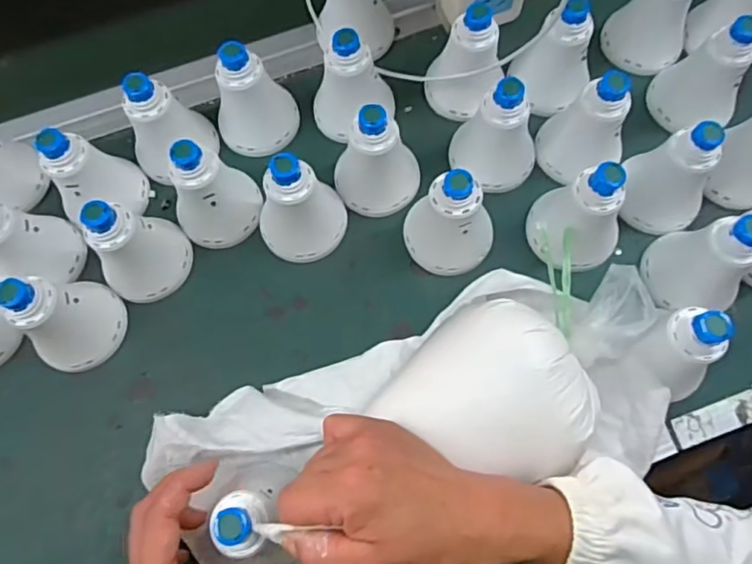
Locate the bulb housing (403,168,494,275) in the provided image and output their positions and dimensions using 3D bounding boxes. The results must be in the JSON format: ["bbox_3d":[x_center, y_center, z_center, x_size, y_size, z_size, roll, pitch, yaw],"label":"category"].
[{"bbox_3d":[0.052,-0.043,0.394,0.063,0.082,0.052,5,70,4],"label":"bulb housing"}]

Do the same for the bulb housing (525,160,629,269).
[{"bbox_3d":[0.142,-0.045,0.387,0.063,0.081,0.054,-18,70,-4],"label":"bulb housing"}]

